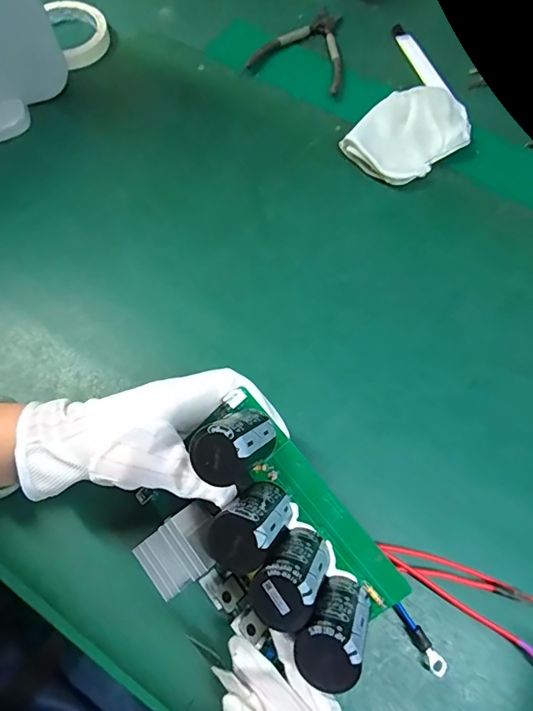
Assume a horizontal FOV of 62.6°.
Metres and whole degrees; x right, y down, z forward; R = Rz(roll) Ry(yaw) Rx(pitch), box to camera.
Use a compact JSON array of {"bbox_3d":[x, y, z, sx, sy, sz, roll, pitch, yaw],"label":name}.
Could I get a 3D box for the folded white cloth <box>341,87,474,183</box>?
[{"bbox_3d":[0.148,-0.228,0.457,0.127,0.025,0.086,-40,74,-15],"label":"folded white cloth"}]

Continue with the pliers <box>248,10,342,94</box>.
[{"bbox_3d":[0.049,-0.368,0.520,0.106,0.008,0.134,19,69,6],"label":"pliers"}]

